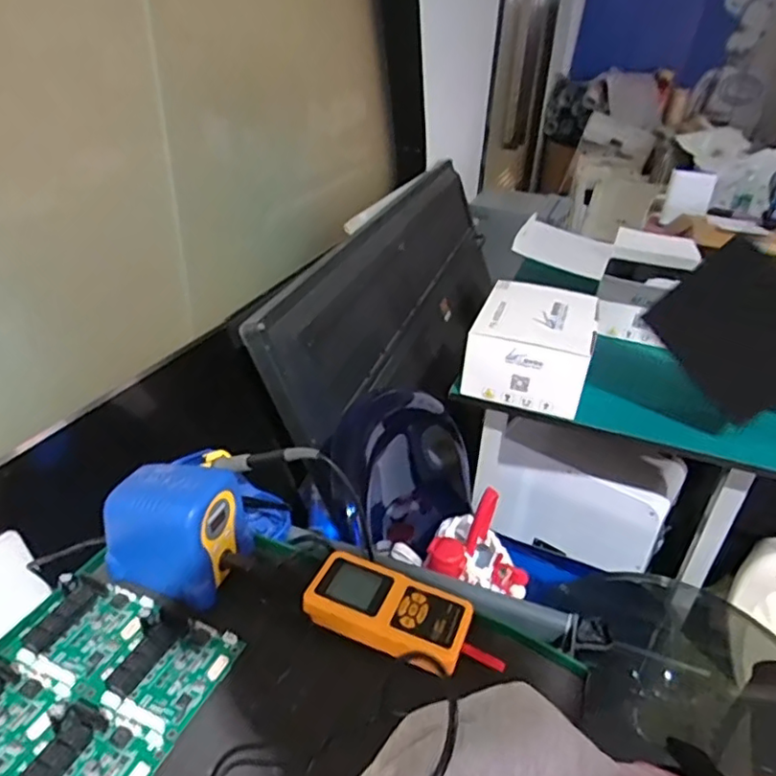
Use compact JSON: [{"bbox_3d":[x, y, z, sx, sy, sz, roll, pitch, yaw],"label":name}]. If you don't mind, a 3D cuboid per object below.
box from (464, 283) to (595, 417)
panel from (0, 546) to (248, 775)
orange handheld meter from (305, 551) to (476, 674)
[{"bbox_3d":[0.268,-0.079,1.119,0.202,0.149,0.227,13,34,16],"label":"box"},{"bbox_3d":[-0.244,0.234,0.478,0.187,0.022,0.193,15,32,19],"label":"panel"},{"bbox_3d":[0.001,0.196,0.541,0.142,0.025,0.073,16,32,20],"label":"orange handheld meter"}]

